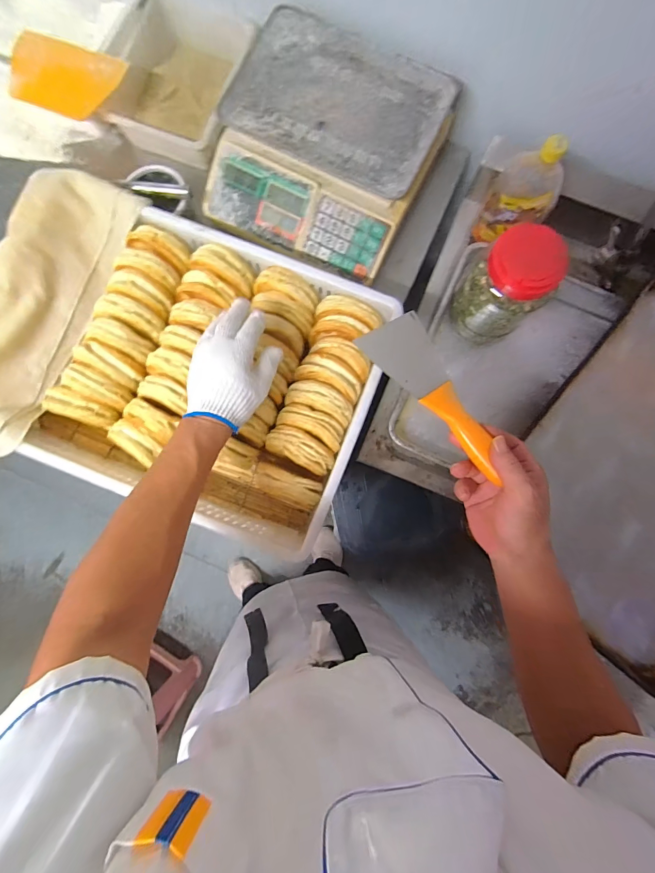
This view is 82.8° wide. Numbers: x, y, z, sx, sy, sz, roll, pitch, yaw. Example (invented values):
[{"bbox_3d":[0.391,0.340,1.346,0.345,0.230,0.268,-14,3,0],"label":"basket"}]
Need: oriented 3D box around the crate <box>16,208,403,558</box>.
[{"bbox_3d":[-0.185,-0.095,0.601,0.488,0.116,0.410,21,83,1],"label":"crate"}]

